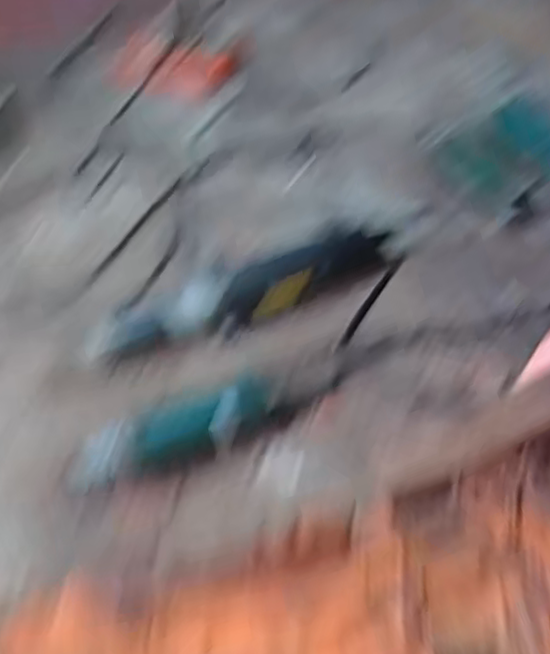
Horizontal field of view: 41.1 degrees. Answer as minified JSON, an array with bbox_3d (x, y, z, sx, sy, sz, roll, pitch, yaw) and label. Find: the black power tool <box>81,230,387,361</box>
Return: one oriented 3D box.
[{"bbox_3d":[-0.031,-0.033,0.784,0.358,0.070,0.058,-24,49,-17],"label":"black power tool"}]

